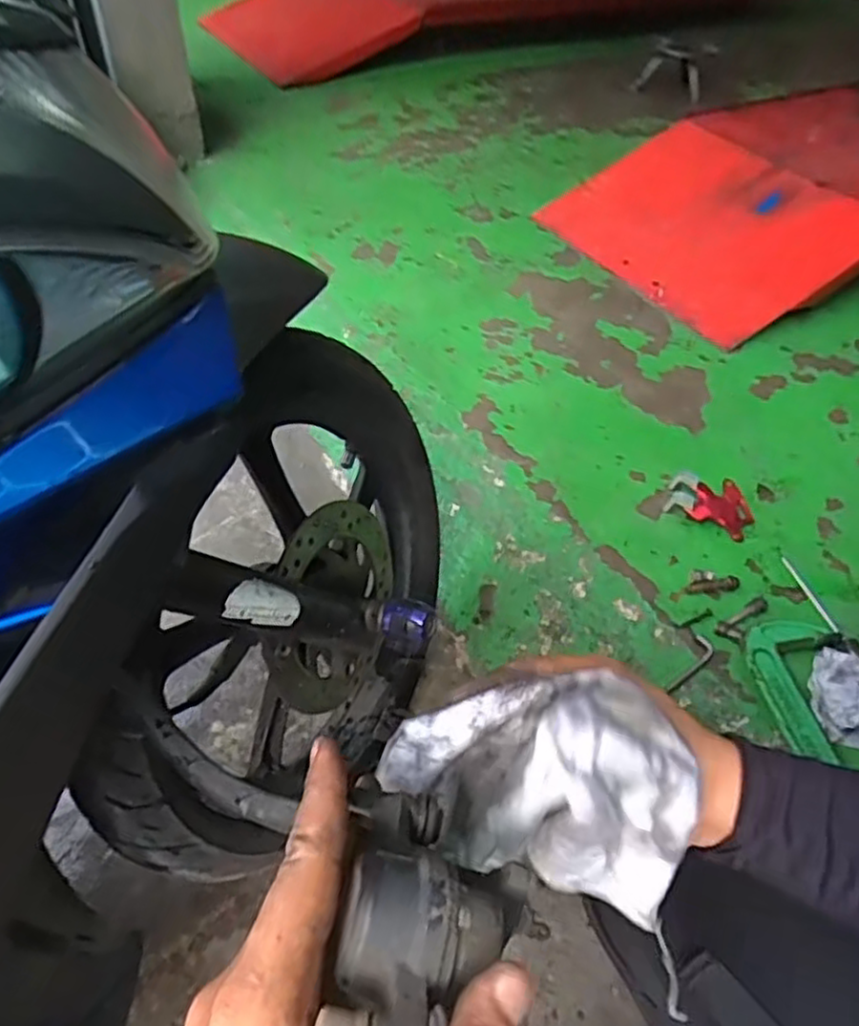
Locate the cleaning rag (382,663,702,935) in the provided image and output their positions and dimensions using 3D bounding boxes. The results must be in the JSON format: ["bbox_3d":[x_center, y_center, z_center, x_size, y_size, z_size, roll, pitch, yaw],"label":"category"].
[{"bbox_3d":[0.050,0.139,0.344,0.135,0.136,0.081,4,47,-2],"label":"cleaning rag"}]

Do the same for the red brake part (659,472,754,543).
[{"bbox_3d":[0.397,-0.023,0.991,0.115,0.025,0.104,23,50,15],"label":"red brake part"}]

